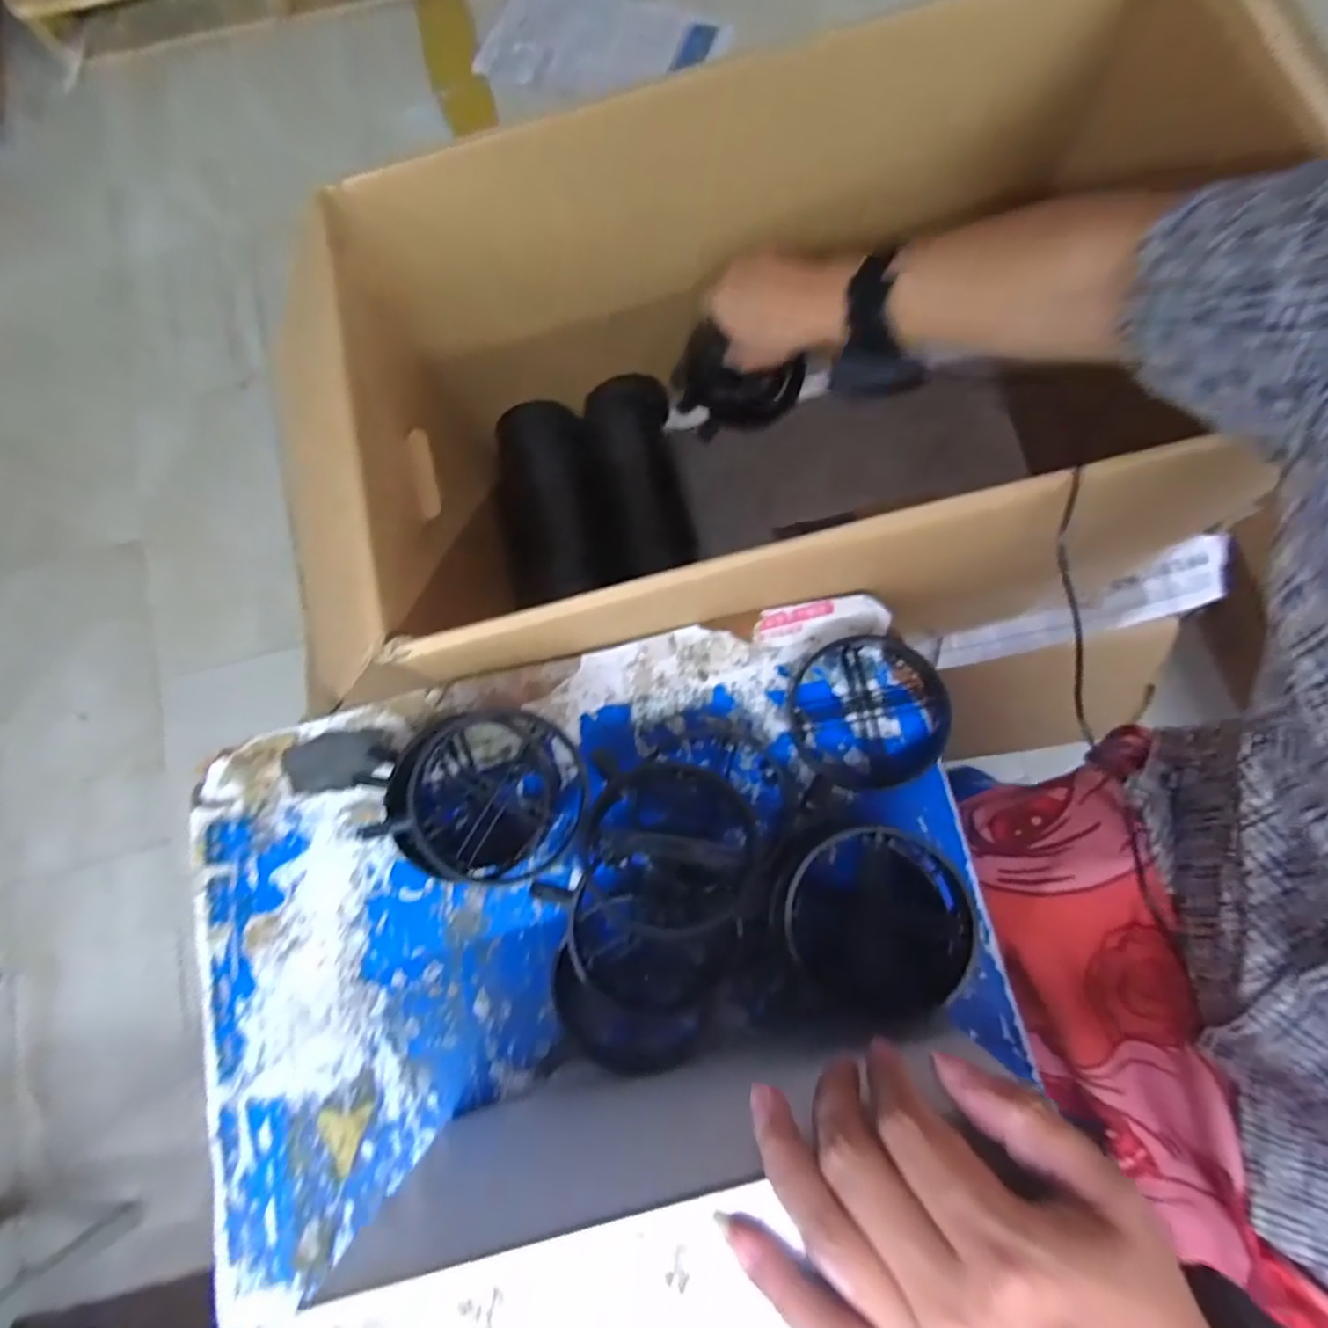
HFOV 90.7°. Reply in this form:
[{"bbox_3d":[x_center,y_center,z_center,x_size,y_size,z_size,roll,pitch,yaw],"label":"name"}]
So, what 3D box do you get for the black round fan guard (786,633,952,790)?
[{"bbox_3d":[0.134,0.032,0.427,0.101,0.023,0.096,0,78,1],"label":"black round fan guard"}]

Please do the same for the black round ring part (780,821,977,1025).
[{"bbox_3d":[0.116,0.145,0.376,0.100,0.067,0.087,-18,78,-2],"label":"black round ring part"}]

